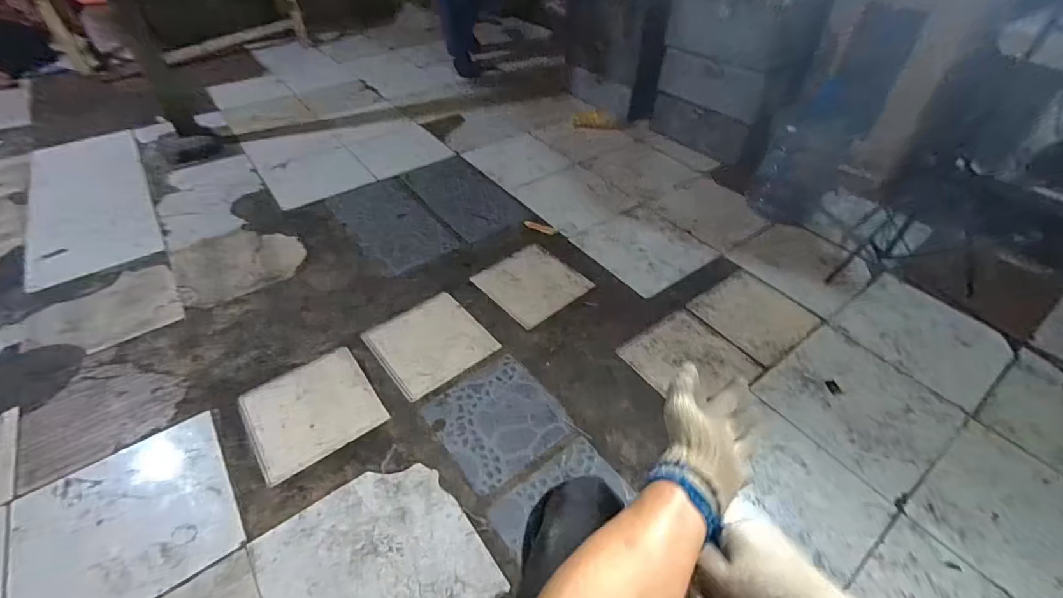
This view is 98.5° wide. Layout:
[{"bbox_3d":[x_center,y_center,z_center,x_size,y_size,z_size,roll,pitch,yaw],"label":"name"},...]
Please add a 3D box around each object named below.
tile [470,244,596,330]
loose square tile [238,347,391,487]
[{"bbox_3d":[0.001,-0.055,1.563,0.300,0.015,0.310,-32,52,-27],"label":"tile"},{"bbox_3d":[-0.576,0.279,1.198,0.300,0.021,0.299,-28,51,-25],"label":"loose square tile"}]

